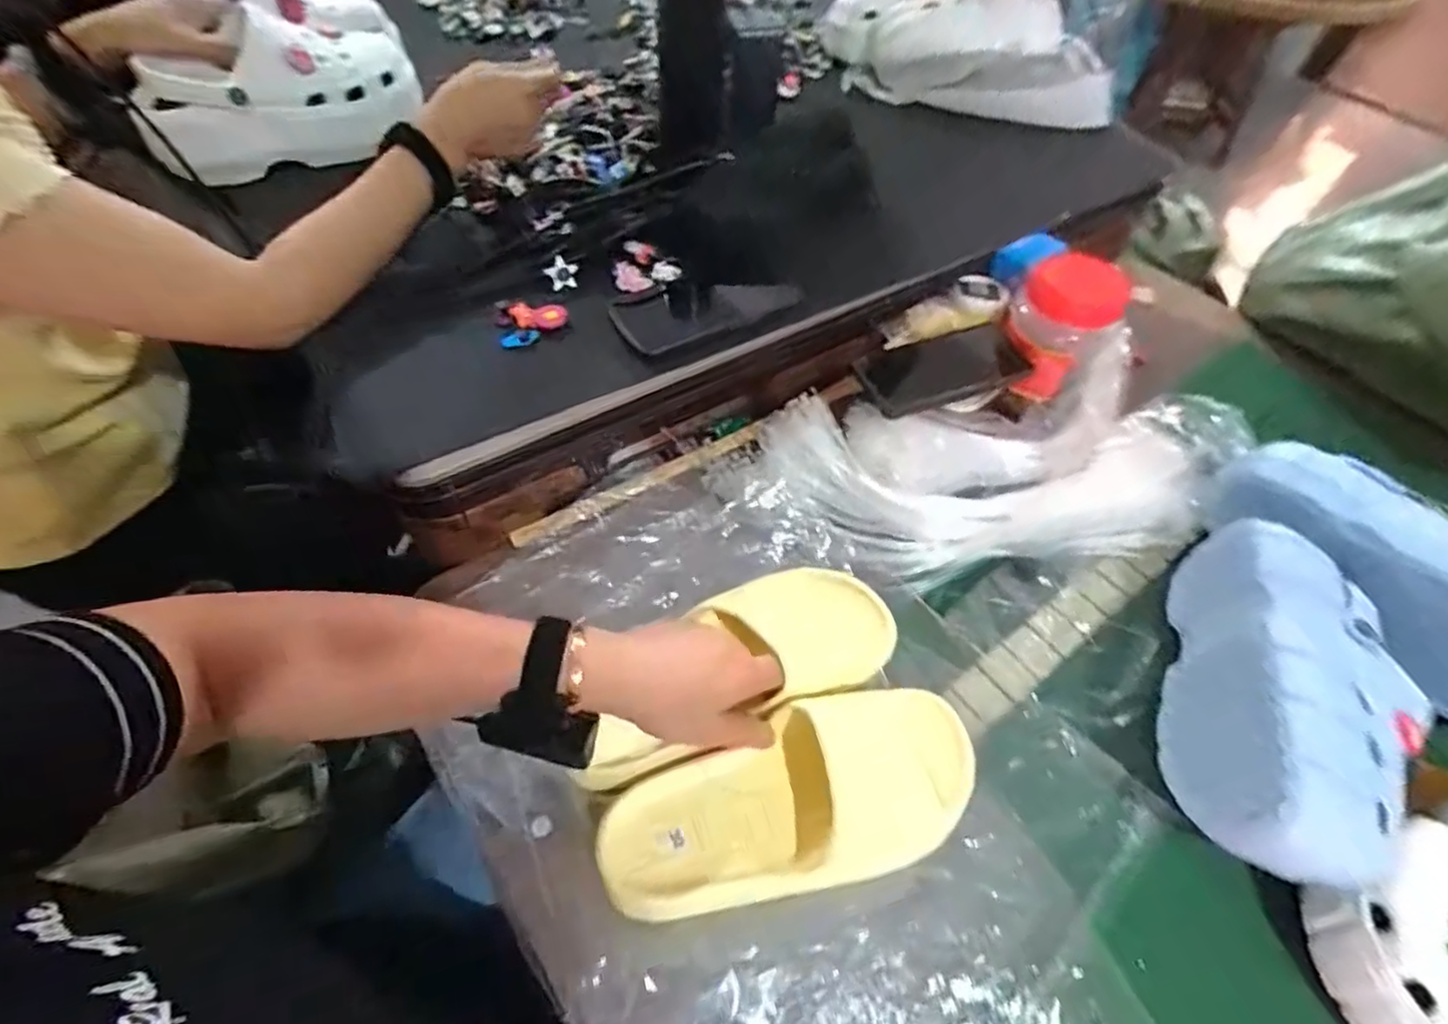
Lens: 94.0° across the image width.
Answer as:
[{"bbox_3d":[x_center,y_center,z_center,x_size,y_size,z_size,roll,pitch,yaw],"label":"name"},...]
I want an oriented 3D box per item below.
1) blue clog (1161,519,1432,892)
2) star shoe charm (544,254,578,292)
[{"bbox_3d":[0.389,0.120,0.452,0.116,0.097,0.239,21,56,10],"label":"blue clog"},{"bbox_3d":[-0.143,-0.210,0.599,0.028,0.004,0.029,42,80,-23],"label":"star shoe charm"}]

